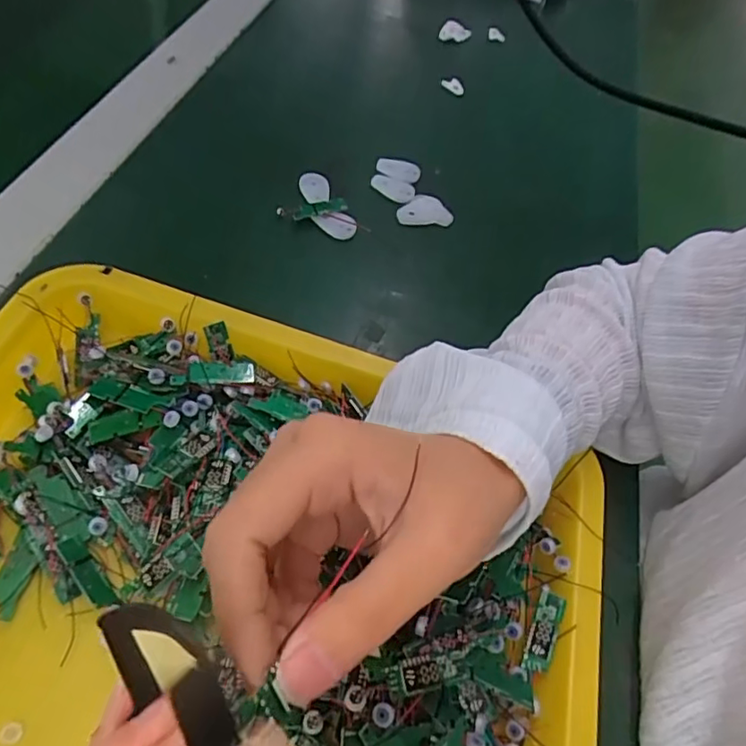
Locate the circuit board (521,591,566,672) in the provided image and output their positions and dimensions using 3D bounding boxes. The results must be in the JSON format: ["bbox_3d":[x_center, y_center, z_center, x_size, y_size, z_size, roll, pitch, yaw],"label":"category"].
[{"bbox_3d":[0.080,0.120,0.268,0.011,0.006,0.034,21,71,11],"label":"circuit board"}]

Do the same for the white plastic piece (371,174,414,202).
[{"bbox_3d":[0.016,-0.147,0.459,0.037,0.007,0.021,25,54,5],"label":"white plastic piece"}]

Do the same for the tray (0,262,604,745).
[{"bbox_3d":[-0.062,0.086,0.262,0.336,0.050,0.261,18,54,0],"label":"tray"}]

